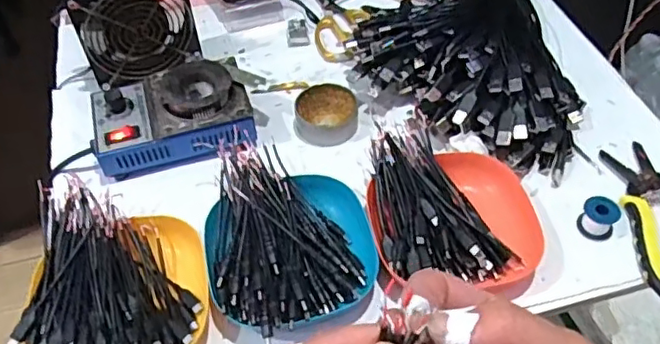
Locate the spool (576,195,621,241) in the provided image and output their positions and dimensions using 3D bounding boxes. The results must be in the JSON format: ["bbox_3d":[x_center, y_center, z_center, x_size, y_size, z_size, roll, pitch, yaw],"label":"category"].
[{"bbox_3d":[0.235,0.040,0.530,0.029,0.025,0.030,-1,52,1],"label":"spool"}]

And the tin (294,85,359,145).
[{"bbox_3d":[-0.002,-0.059,0.625,0.064,0.022,0.067,-1,52,1],"label":"tin"}]

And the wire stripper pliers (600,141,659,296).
[{"bbox_3d":[0.302,0.032,0.541,0.118,0.016,0.153,-14,53,-9],"label":"wire stripper pliers"}]

